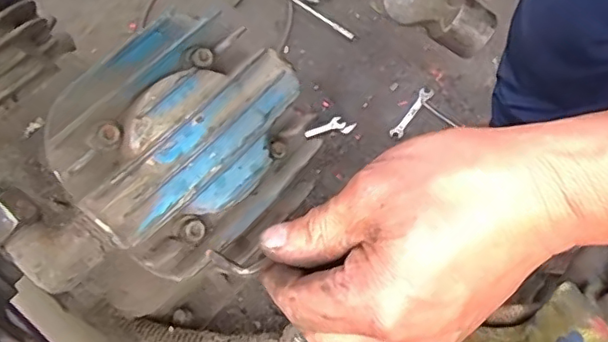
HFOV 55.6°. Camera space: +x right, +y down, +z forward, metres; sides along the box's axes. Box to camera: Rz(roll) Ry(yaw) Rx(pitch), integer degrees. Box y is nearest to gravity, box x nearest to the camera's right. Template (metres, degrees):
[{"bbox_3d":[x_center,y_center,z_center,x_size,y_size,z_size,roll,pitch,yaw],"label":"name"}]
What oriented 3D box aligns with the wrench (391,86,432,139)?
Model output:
[{"bbox_3d":[0.223,-0.123,1.188,0.028,0.006,0.144,26,61,21],"label":"wrench"}]

